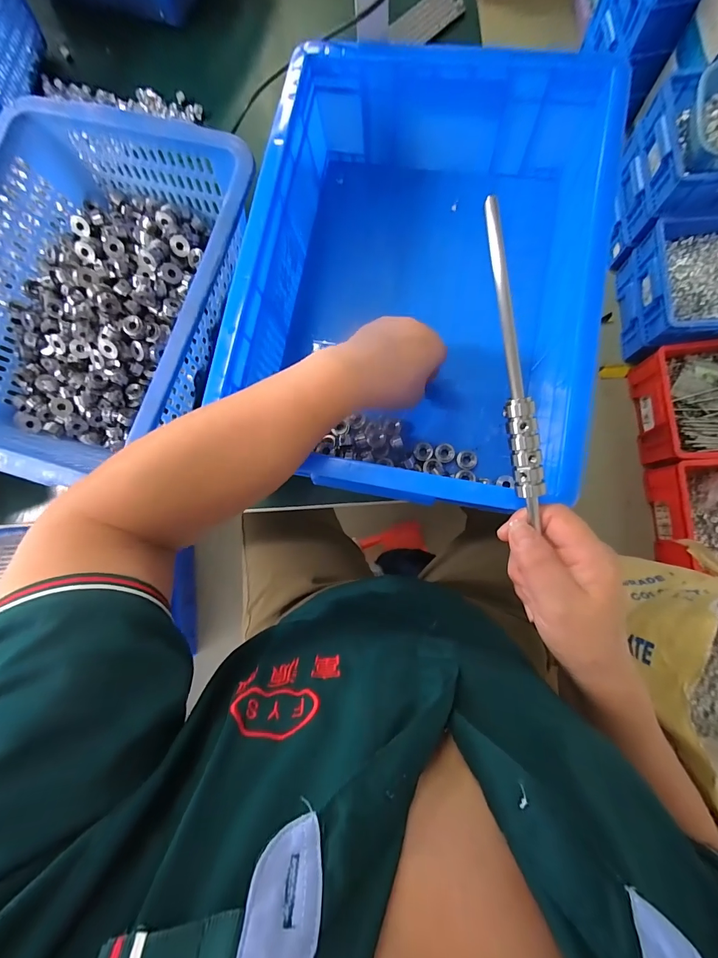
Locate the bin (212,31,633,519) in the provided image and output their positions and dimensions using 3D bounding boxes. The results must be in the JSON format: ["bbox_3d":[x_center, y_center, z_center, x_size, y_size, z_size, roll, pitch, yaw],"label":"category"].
[{"bbox_3d":[0.053,-0.190,0.368,0.302,0.120,0.408,11,83,6],"label":"bin"}]

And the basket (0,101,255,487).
[{"bbox_3d":[-0.268,-0.177,0.383,0.266,0.085,0.348,18,84,7],"label":"basket"}]

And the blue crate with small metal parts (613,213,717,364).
[{"bbox_3d":[1.026,-0.540,1.065,0.459,0.186,0.341,-5,82,4],"label":"blue crate with small metal parts"}]

